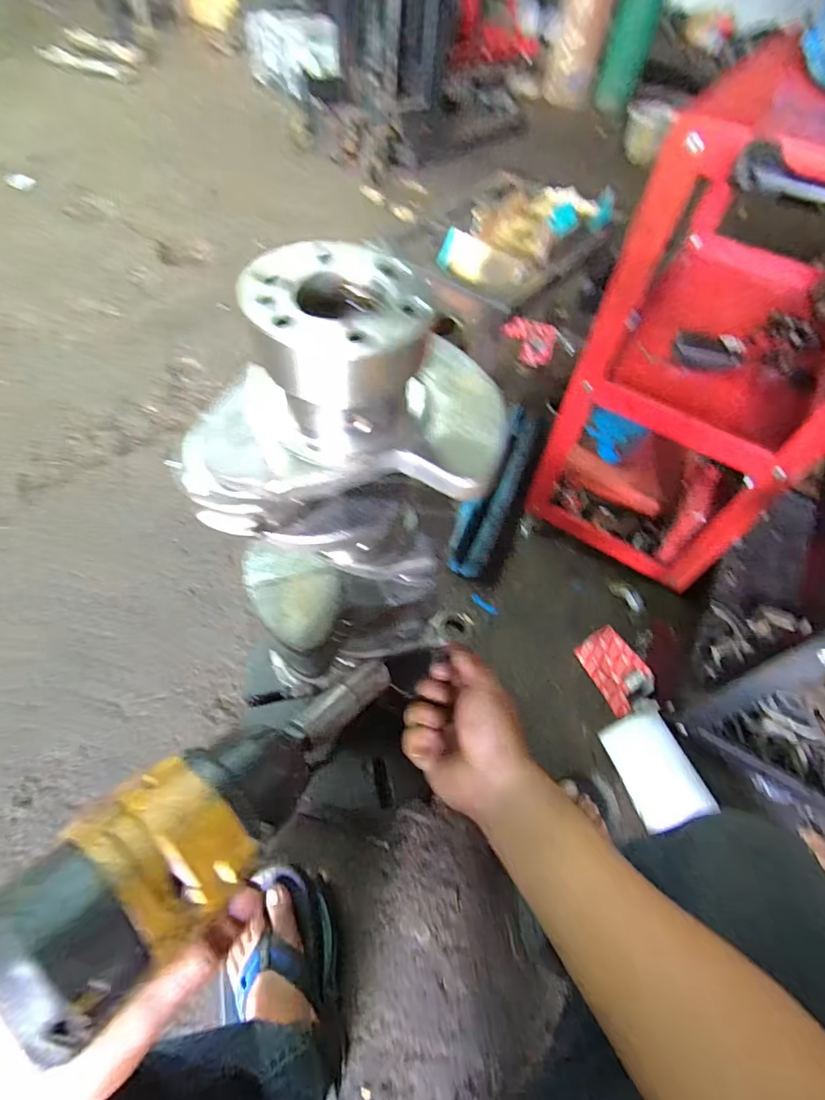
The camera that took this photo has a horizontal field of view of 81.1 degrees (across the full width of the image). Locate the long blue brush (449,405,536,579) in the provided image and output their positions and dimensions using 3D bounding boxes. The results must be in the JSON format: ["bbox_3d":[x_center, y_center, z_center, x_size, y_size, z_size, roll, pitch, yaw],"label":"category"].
[{"bbox_3d":[0.181,-0.152,1.048,0.090,0.083,0.460,22,57,8],"label":"long blue brush"}]

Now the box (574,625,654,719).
[{"bbox_3d":[0.370,0.214,0.876,0.090,0.037,0.135,-24,62,-20],"label":"box"}]

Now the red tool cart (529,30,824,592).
[{"bbox_3d":[0.562,-0.393,0.855,0.342,0.629,0.700,30,59,14],"label":"red tool cart"}]

